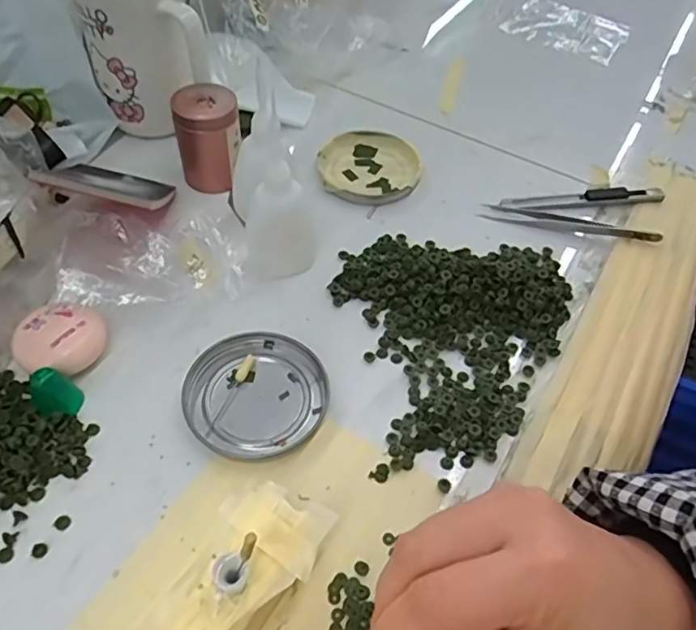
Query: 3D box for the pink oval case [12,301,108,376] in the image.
[{"bbox_3d":[-0.164,0.014,0.339,0.046,0.021,0.036,-5,53,-9],"label":"pink oval case"}]

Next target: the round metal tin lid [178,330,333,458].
[{"bbox_3d":[-0.052,0.044,0.338,0.076,0.007,0.076,2,52,-3],"label":"round metal tin lid"}]

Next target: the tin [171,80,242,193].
[{"bbox_3d":[-0.100,-0.128,0.433,0.043,0.063,0.042,2,52,-3],"label":"tin"}]

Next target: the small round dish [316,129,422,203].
[{"bbox_3d":[0.016,-0.117,0.466,0.078,0.009,0.075,2,52,-3],"label":"small round dish"}]

